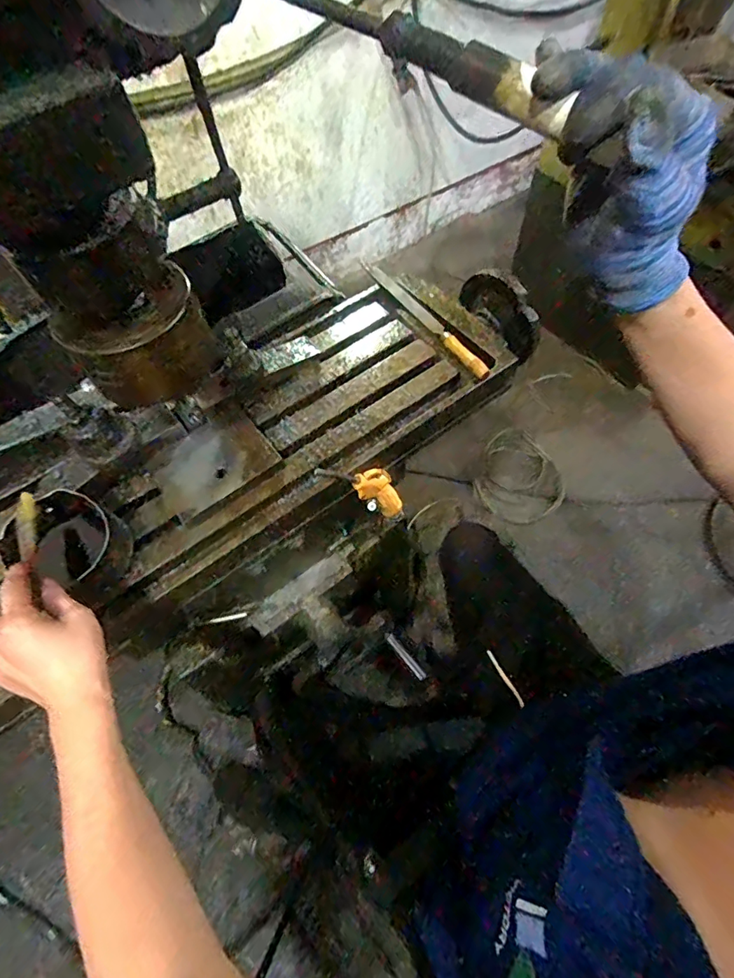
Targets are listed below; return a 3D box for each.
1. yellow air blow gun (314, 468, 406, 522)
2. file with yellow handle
[{"bbox_3d":[0.010,0.004,0.616,0.058,0.189,0.029,-34,62,8],"label":"yellow air blow gun"},{"bbox_3d":[0.076,-0.249,0.678,0.024,0.027,0.287,-30,63,-13],"label":"file with yellow handle"}]

